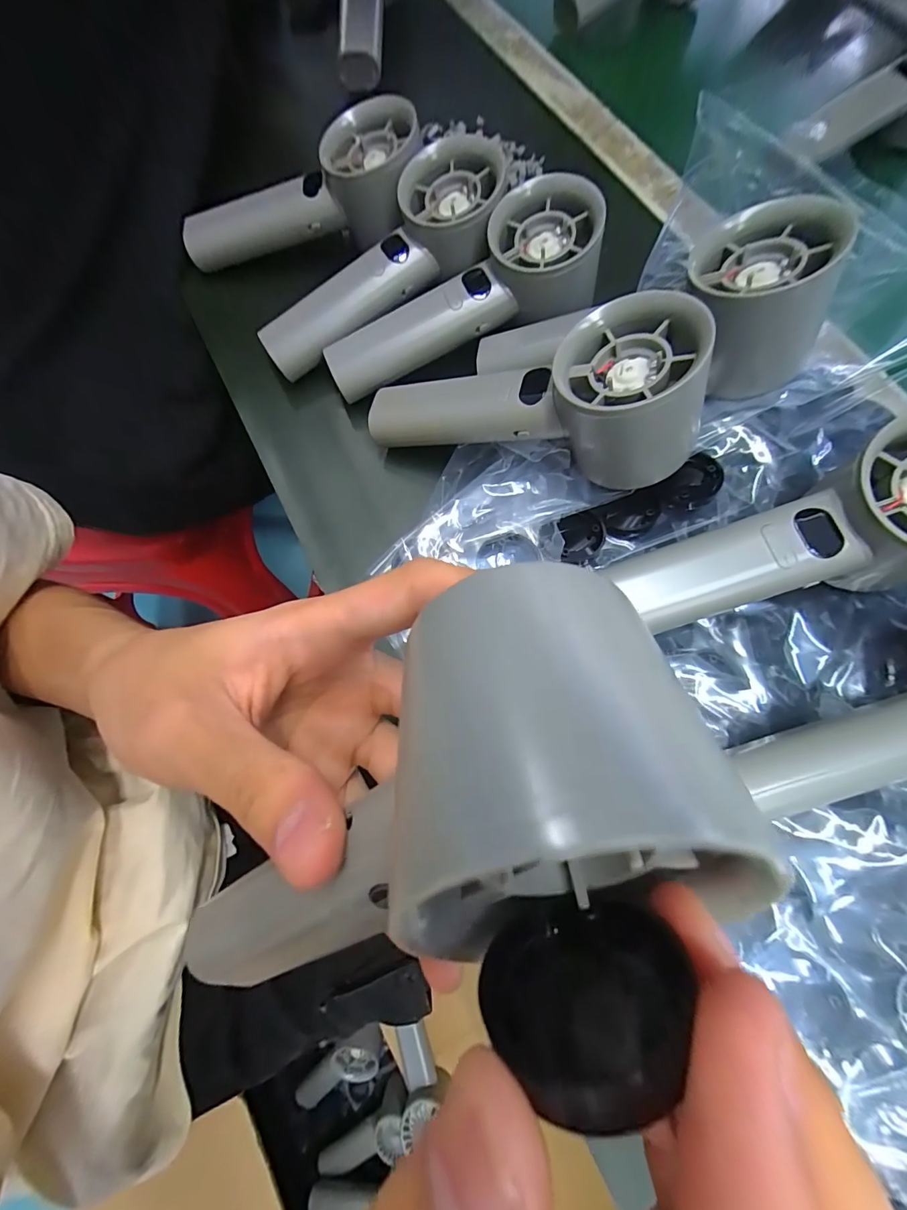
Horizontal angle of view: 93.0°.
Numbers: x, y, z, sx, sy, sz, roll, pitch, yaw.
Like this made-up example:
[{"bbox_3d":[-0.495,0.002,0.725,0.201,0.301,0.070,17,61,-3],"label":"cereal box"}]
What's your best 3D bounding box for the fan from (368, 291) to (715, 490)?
[{"bbox_3d":[0.031,-0.095,0.211,0.159,0.057,0.061,8,71,27],"label":"fan"}]

